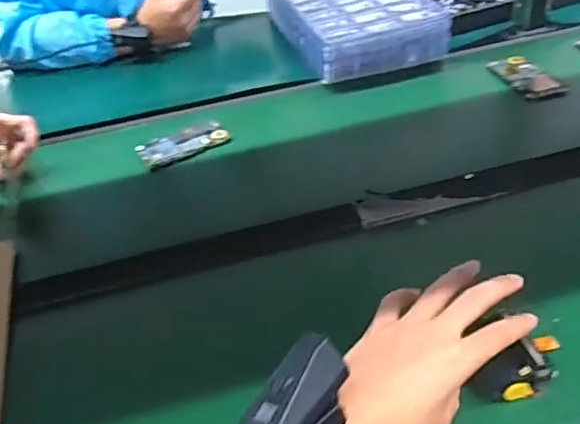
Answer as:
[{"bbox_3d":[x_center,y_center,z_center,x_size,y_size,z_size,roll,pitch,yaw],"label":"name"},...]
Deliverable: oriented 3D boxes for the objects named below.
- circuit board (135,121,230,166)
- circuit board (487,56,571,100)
[{"bbox_3d":[-0.153,-0.100,0.840,0.125,0.019,0.050,-22,43,-18],"label":"circuit board"},{"bbox_3d":[0.358,-0.209,0.895,0.059,0.016,0.135,-15,40,-8],"label":"circuit board"}]

